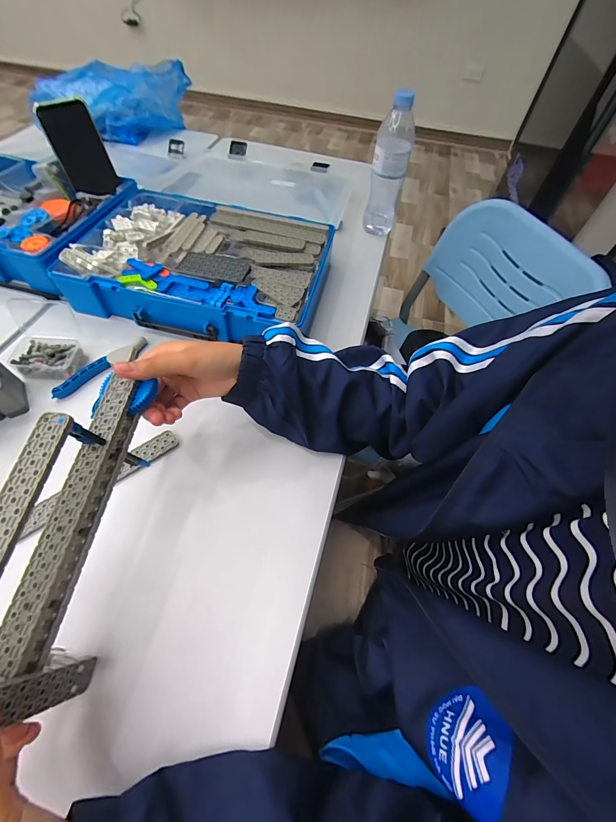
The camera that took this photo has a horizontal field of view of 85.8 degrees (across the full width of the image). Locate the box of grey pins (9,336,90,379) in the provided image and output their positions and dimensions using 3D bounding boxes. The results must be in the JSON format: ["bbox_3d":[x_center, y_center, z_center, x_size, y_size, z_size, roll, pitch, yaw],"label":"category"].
[{"bbox_3d":[-0.346,-0.069,0.443,0.081,0.030,0.052,1,57,-3],"label":"box of grey pins"}]

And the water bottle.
[{"bbox_3d":[0.150,-0.440,0.613,0.064,0.210,0.064,13,58,4],"label":"water bottle"}]

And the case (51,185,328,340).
[{"bbox_3d":[-0.166,-0.237,0.532,0.369,0.062,0.265,13,58,4],"label":"case"}]

